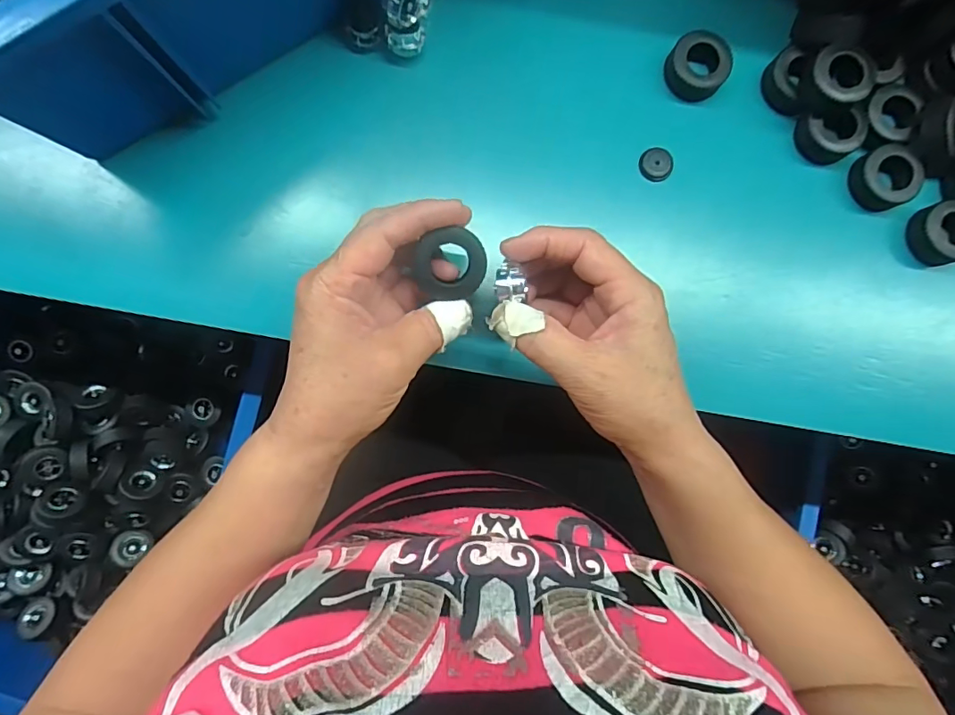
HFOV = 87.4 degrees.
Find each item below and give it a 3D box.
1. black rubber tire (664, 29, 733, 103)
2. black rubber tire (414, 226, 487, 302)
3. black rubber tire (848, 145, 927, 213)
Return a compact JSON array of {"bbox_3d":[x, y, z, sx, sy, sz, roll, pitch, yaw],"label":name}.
[{"bbox_3d":[0.142,-0.187,0.322,0.038,0.014,0.038,0,89,-2],"label":"black rubber tire"},{"bbox_3d":[-0.013,-0.048,0.256,0.034,0.010,0.032,-4,89,-2],"label":"black rubber tire"},{"bbox_3d":[0.259,-0.114,0.317,0.031,0.022,0.038,-19,90,-3],"label":"black rubber tire"}]

